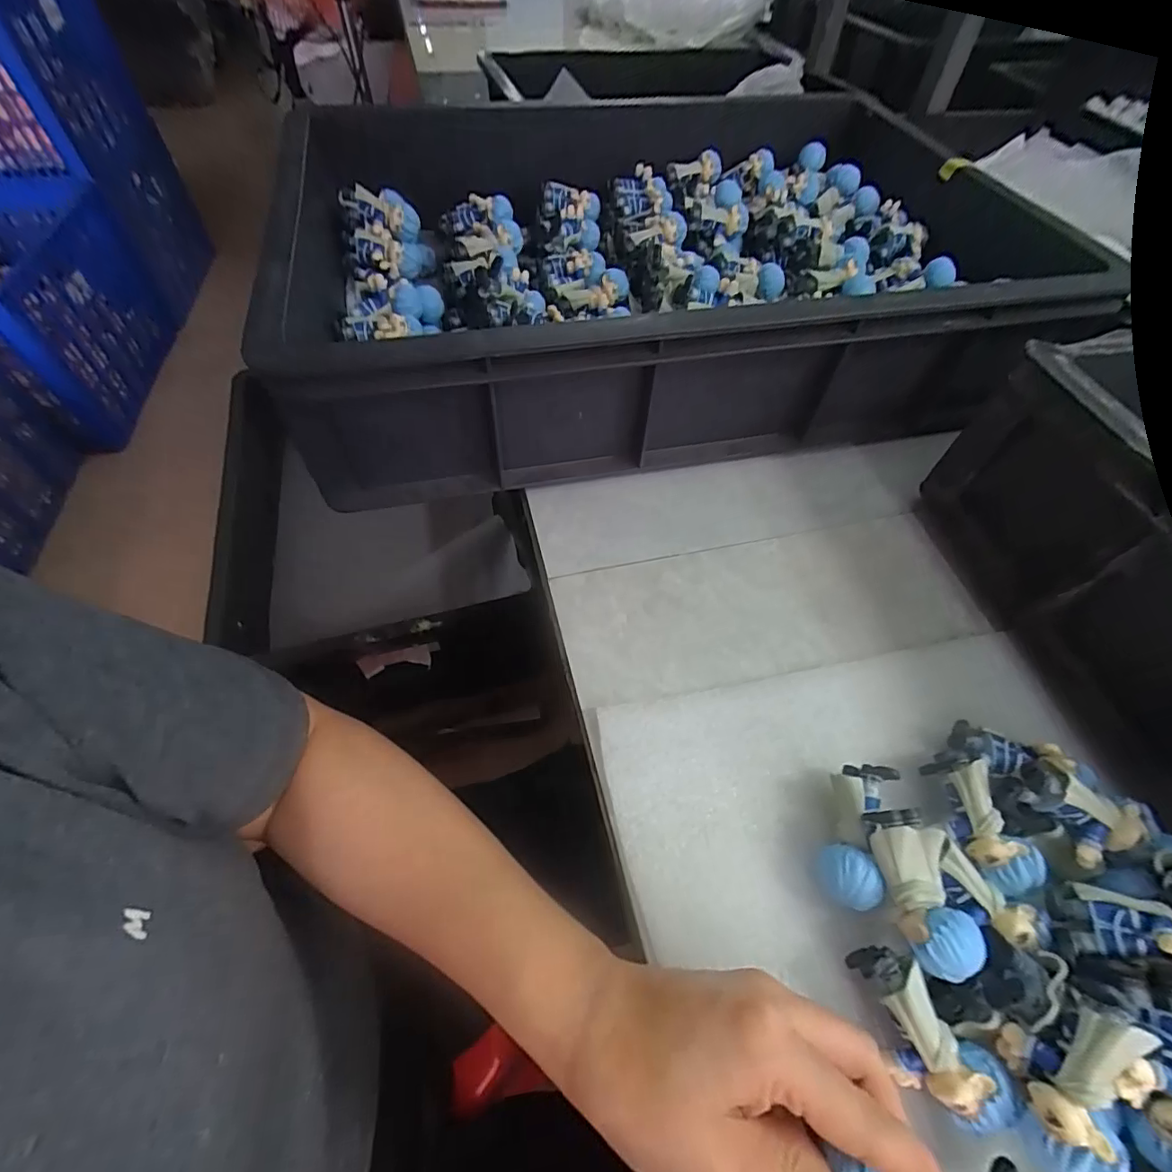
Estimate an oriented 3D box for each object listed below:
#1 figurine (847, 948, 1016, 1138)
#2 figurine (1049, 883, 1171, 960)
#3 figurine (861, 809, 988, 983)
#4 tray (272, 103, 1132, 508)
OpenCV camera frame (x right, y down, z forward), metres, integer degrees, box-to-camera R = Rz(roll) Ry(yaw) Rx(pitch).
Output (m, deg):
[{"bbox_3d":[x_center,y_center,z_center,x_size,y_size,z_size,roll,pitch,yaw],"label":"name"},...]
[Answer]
[{"bbox_3d":[0.133,0.179,0.210,0.027,0.031,0.060,-32,62,-22],"label":"figurine"},{"bbox_3d":[0.219,0.134,0.204,0.060,0.022,0.026,-12,44,41],"label":"figurine"},{"bbox_3d":[0.142,0.127,0.224,0.025,0.021,0.061,-7,56,-6],"label":"figurine"},{"bbox_3d":[0.051,-0.305,0.477,0.556,0.124,0.428,-12,56,-9],"label":"tray"}]

